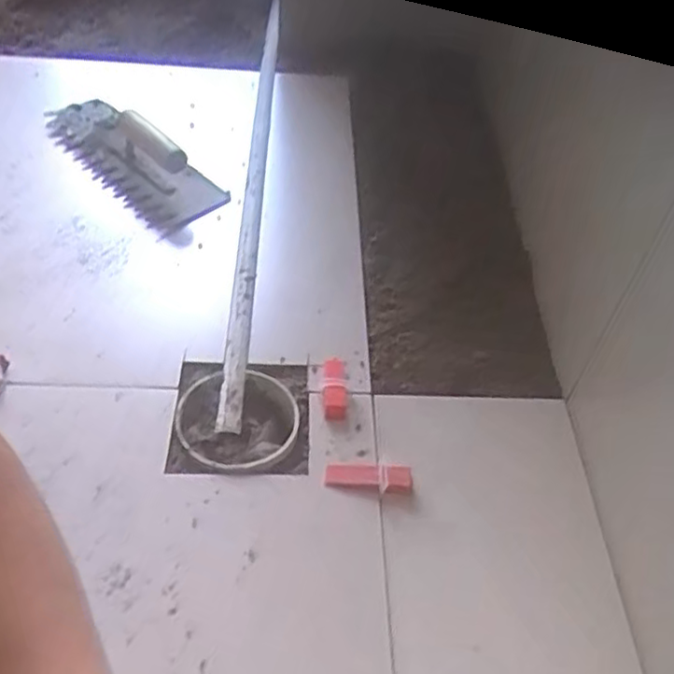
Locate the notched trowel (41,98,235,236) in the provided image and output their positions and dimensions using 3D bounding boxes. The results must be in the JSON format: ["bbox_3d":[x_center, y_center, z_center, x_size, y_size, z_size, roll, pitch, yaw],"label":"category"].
[{"bbox_3d":[-0.257,-0.223,0.828,0.278,0.081,0.104,35,54,23],"label":"notched trowel"}]

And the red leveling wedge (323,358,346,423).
[{"bbox_3d":[-0.003,0.048,0.647,0.020,0.013,0.069,1,48,-5],"label":"red leveling wedge"}]

